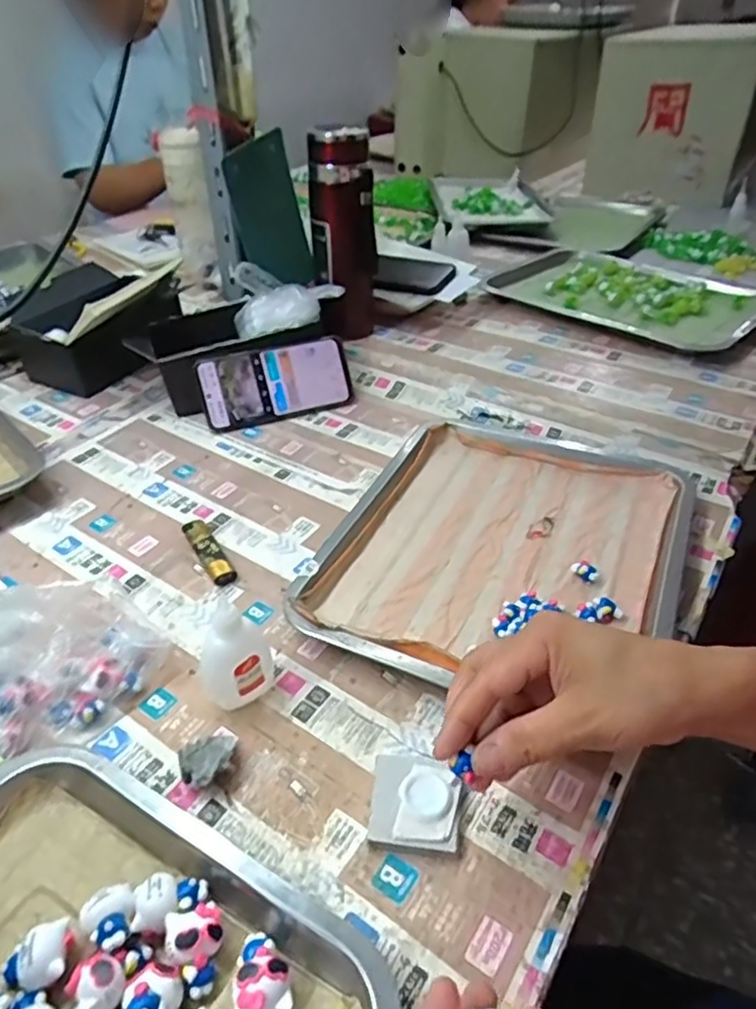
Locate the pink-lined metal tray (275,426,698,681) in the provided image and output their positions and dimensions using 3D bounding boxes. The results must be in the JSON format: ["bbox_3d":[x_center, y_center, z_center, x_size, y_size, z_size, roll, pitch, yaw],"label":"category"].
[{"bbox_3d":[0.104,0.035,0.534,0.269,0.028,0.301,17,42,20],"label":"pink-lined metal tray"}]

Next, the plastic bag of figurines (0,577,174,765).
[{"bbox_3d":[-0.220,0.087,0.404,0.146,0.097,0.108,-24,44,-27],"label":"plastic bag of figurines"}]

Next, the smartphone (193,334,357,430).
[{"bbox_3d":[-0.111,-0.134,0.700,0.160,0.078,0.008,-12,5,-13],"label":"smartphone"}]

